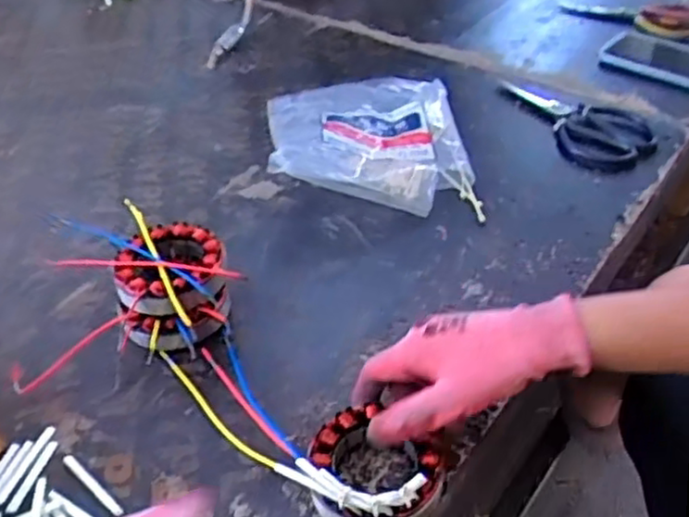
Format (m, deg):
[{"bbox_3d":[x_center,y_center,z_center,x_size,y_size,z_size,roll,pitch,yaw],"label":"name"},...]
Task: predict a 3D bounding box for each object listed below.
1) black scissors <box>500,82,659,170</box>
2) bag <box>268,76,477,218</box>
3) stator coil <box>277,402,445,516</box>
[{"bbox_3d":[0.251,-0.155,0.787,0.088,0.018,0.189,-25,48,-19],"label":"black scissors"},{"bbox_3d":[0.022,-0.142,0.755,0.202,0.069,0.254,-6,45,-1],"label":"bag"},{"bbox_3d":[0.018,0.134,0.463,0.091,0.035,0.088,-3,45,3],"label":"stator coil"}]

